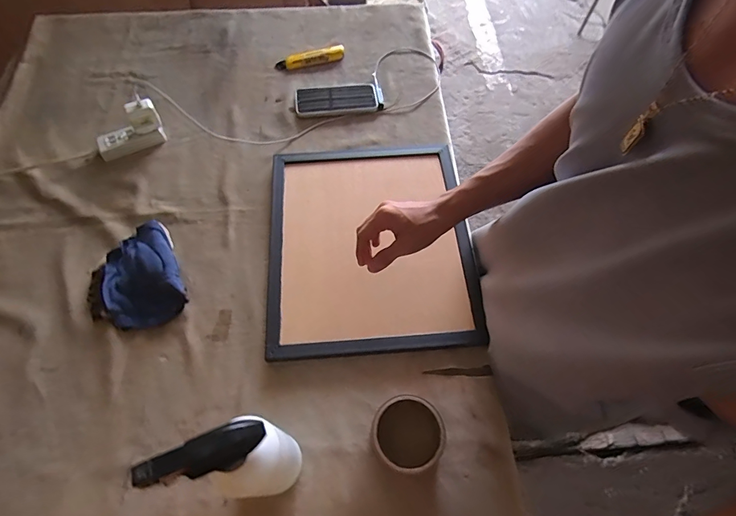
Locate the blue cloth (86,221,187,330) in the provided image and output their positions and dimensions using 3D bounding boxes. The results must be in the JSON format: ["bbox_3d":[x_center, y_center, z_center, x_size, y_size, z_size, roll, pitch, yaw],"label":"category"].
[{"bbox_3d":[-0.349,0.030,0.582,0.132,0.035,0.154,-24,65,-12],"label":"blue cloth"}]

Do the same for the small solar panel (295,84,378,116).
[{"bbox_3d":[-0.064,-0.318,0.785,0.159,0.007,0.074,-8,63,-4],"label":"small solar panel"}]

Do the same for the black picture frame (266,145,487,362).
[{"bbox_3d":[0.002,-0.035,0.622,0.311,0.027,0.367,-3,62,-2],"label":"black picture frame"}]

